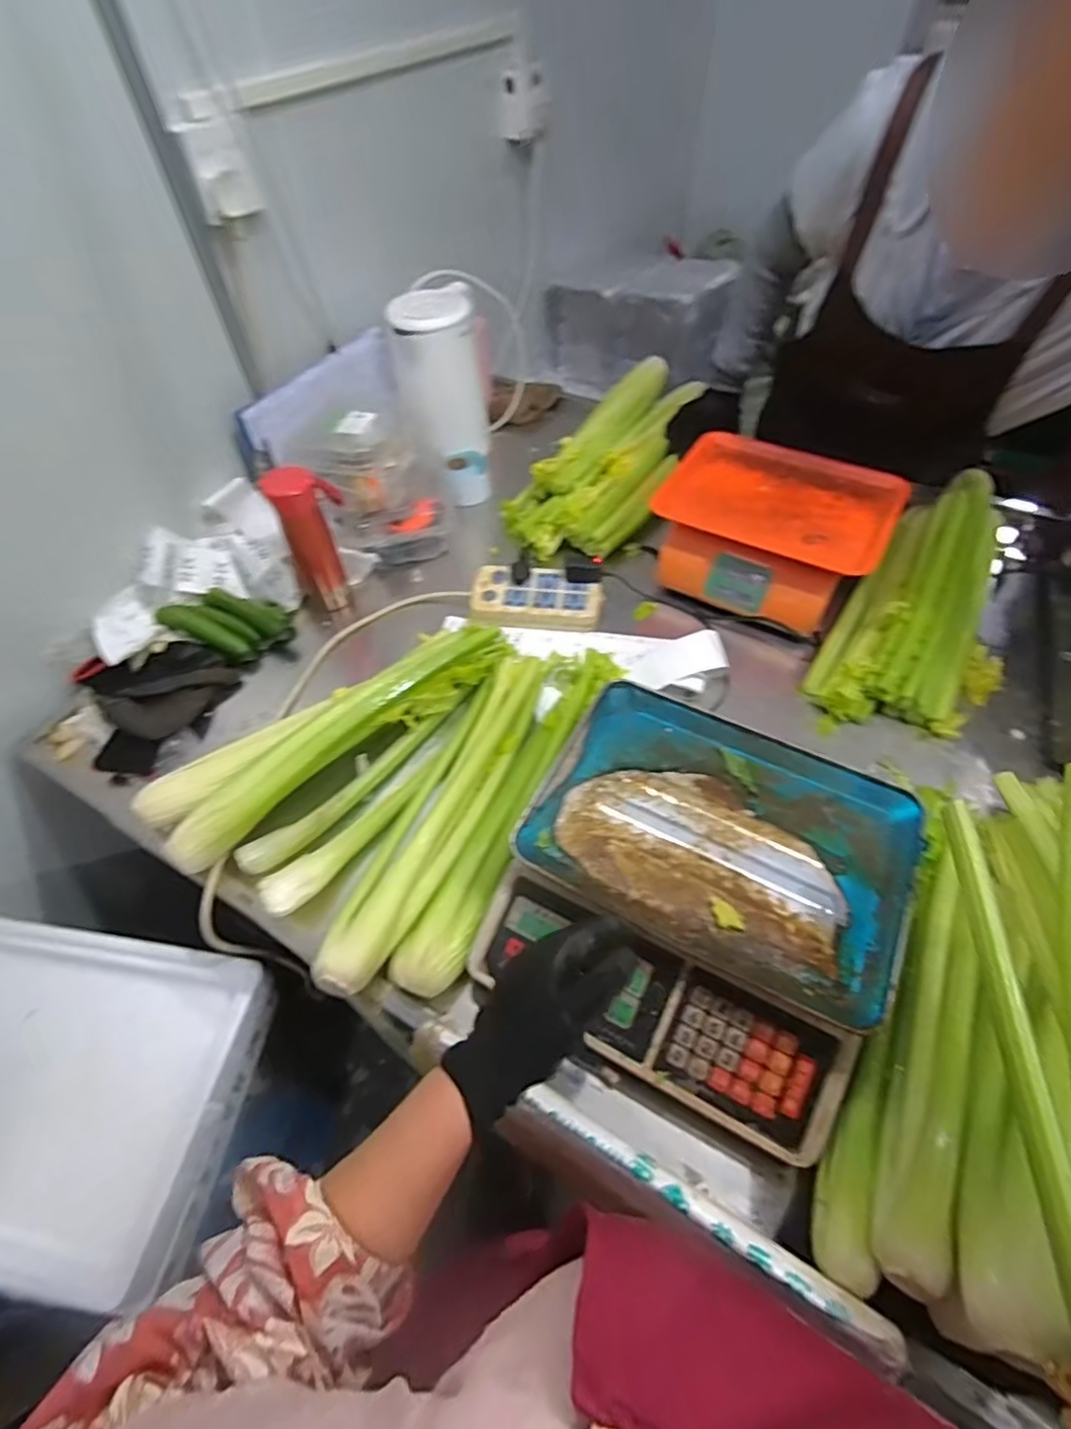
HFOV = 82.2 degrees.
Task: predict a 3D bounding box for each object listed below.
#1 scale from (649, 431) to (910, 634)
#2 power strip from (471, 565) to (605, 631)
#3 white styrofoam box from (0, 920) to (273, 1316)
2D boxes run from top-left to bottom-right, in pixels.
[{"bbox_3d":[0.334,-0.265,0.887,0.298,0.107,0.247,25,58,19],"label":"scale"},{"bbox_3d":[0.004,-0.169,0.890,0.183,0.035,0.103,0,53,2],"label":"power strip"},{"bbox_3d":[-0.561,0.410,0.678,0.462,0.081,0.316,6,54,7],"label":"white styrofoam box"}]

